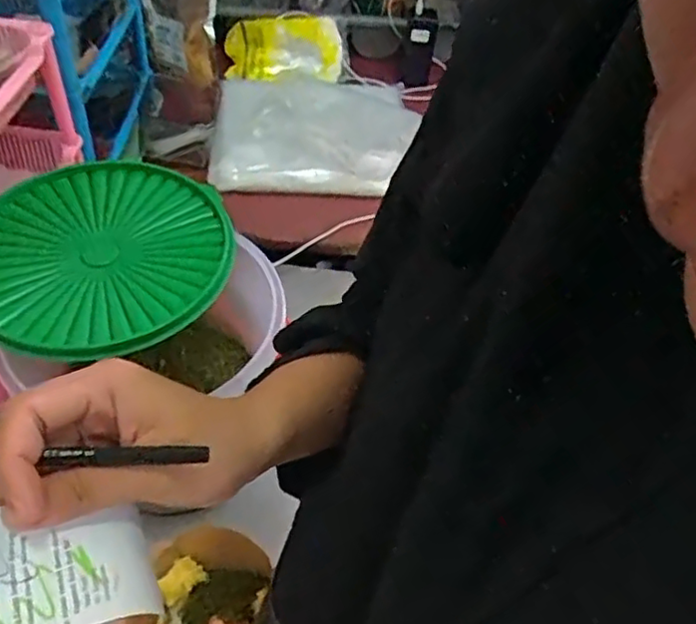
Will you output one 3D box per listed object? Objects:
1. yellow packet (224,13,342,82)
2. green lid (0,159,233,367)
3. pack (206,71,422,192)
[{"bbox_3d":[-0.122,-0.494,1.235,0.219,0.050,0.143,1,80,4],"label":"yellow packet"},{"bbox_3d":[-0.234,-0.059,0.621,0.235,0.024,0.241,-9,50,-14],"label":"green lid"},{"bbox_3d":[-0.049,-0.312,1.098,0.342,0.052,0.315,0,48,-6],"label":"pack"}]

